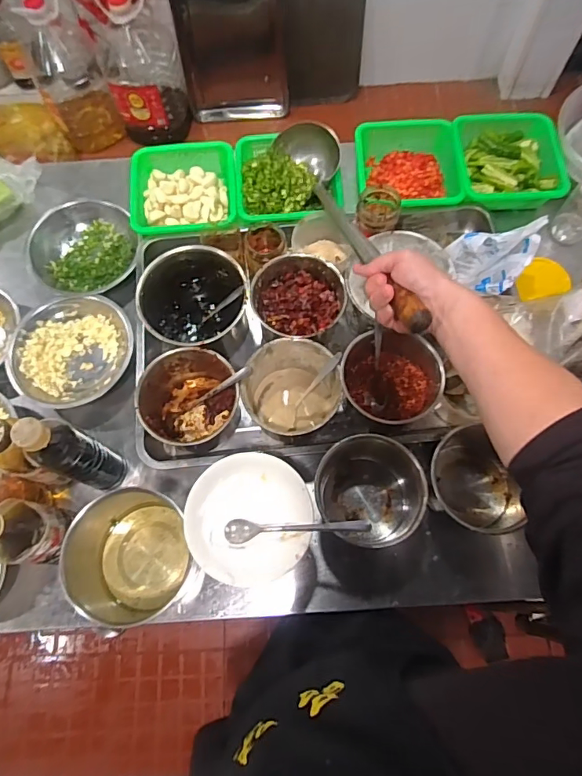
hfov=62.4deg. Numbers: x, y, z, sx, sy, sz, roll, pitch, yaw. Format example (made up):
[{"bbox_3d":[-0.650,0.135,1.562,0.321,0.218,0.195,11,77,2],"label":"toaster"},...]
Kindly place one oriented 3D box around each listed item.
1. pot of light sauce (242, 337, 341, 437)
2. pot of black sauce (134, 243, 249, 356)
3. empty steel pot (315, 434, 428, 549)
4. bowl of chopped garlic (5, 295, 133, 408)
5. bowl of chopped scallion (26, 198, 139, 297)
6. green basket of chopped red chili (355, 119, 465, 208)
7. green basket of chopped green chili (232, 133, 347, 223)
[{"bbox_3d":[0.006,0.003,0.693,0.126,0.100,0.117,0,71,1],"label":"pot of light sauce"},{"bbox_3d":[-0.141,-0.129,0.721,0.143,0.108,0.142,0,71,1],"label":"pot of black sauce"},{"bbox_3d":[0.107,0.139,0.640,0.123,0.115,0.134,0,71,1],"label":"empty steel pot"},{"bbox_3d":[-0.341,-0.057,0.734,0.179,0.067,0.167,0,71,1],"label":"bowl of chopped garlic"},{"bbox_3d":[-0.340,-0.225,0.790,0.174,0.065,0.146,-14,71,-4],"label":"bowl of chopped scallion"},{"bbox_3d":[0.196,-0.381,0.834,0.173,0.063,0.185,-2,71,0],"label":"green basket of chopped red chili"},{"bbox_3d":[-0.006,-0.352,0.804,0.169,0.043,0.174,-6,71,-1],"label":"green basket of chopped green chili"}]

